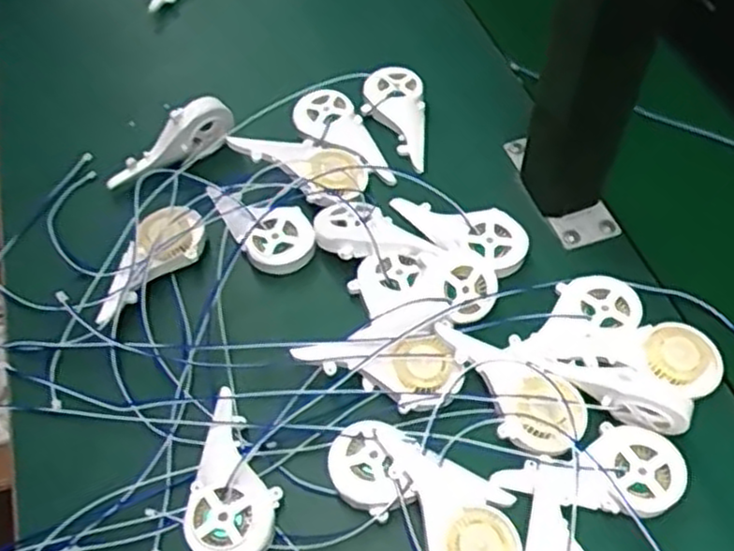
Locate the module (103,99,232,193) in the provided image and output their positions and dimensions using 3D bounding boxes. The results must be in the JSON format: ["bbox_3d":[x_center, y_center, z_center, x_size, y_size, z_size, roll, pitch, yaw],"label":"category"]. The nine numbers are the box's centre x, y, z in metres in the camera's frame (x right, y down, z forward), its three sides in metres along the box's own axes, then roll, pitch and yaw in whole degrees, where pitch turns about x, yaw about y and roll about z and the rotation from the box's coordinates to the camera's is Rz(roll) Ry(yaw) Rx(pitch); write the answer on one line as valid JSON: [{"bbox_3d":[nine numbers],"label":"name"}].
[{"bbox_3d":[-0.135,-0.085,0.509,0.092,0.044,0.015,-35,58,2],"label":"module"}]

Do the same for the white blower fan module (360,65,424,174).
[{"bbox_3d":[0.023,-0.117,0.543,0.045,0.012,0.091,-14,72,-7],"label":"white blower fan module"}]

